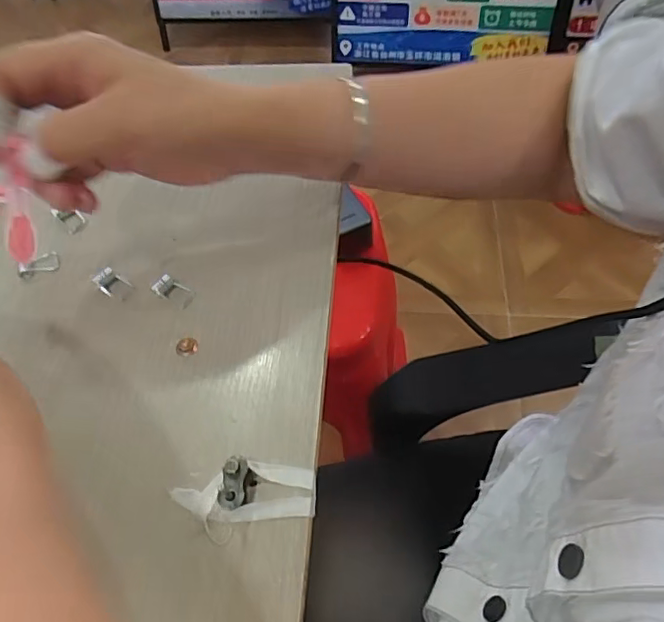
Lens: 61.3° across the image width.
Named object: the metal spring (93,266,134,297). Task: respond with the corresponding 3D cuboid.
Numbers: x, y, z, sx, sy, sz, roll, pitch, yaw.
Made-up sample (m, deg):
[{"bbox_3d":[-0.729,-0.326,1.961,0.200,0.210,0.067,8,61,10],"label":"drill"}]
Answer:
[{"bbox_3d":[-0.130,-0.017,0.329,0.019,0.007,0.014,34,63,23],"label":"metal spring"}]

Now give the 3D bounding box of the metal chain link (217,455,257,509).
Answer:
[{"bbox_3d":[-0.042,0.078,0.253,0.013,0.014,0.022,4,55,5],"label":"metal chain link"}]

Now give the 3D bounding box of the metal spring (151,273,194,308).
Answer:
[{"bbox_3d":[-0.091,-0.012,0.322,0.021,0.011,0.014,19,58,16],"label":"metal spring"}]

